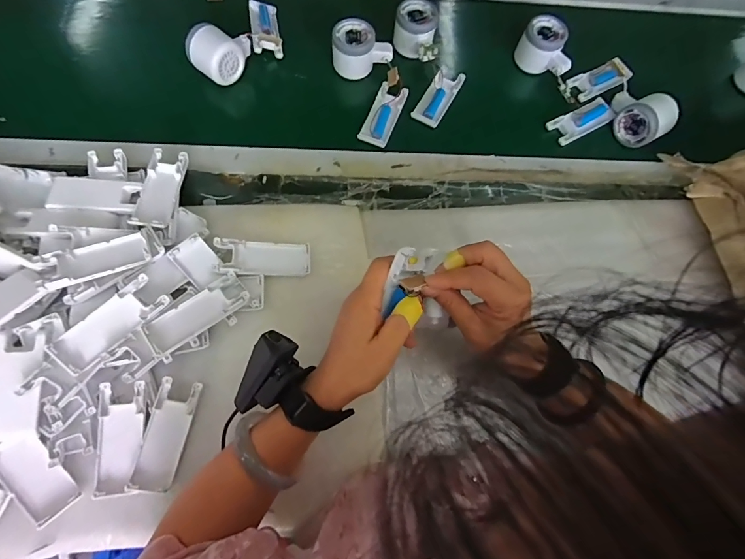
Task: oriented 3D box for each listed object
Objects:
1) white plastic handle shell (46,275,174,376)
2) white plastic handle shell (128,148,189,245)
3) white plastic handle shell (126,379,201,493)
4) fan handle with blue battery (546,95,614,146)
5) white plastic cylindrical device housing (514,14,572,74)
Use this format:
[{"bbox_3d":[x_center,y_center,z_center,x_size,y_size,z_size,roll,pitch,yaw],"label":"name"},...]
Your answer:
[{"bbox_3d":[-0.258,0.043,0.369,0.039,0.009,0.103,48,69,-12],"label":"white plastic handle shell"},{"bbox_3d":[-0.249,-0.099,0.437,0.043,0.023,0.117,2,73,-1],"label":"white plastic handle shell"},{"bbox_3d":[-0.207,0.154,0.374,0.039,0.015,0.104,12,73,2],"label":"white plastic handle shell"},{"bbox_3d":[0.304,-0.230,0.545,0.101,0.019,0.042,-28,76,-9],"label":"fan handle with blue battery"},{"bbox_3d":[0.261,-0.338,0.560,0.052,0.065,0.083,-43,79,-13],"label":"white plastic cylindrical device housing"}]

